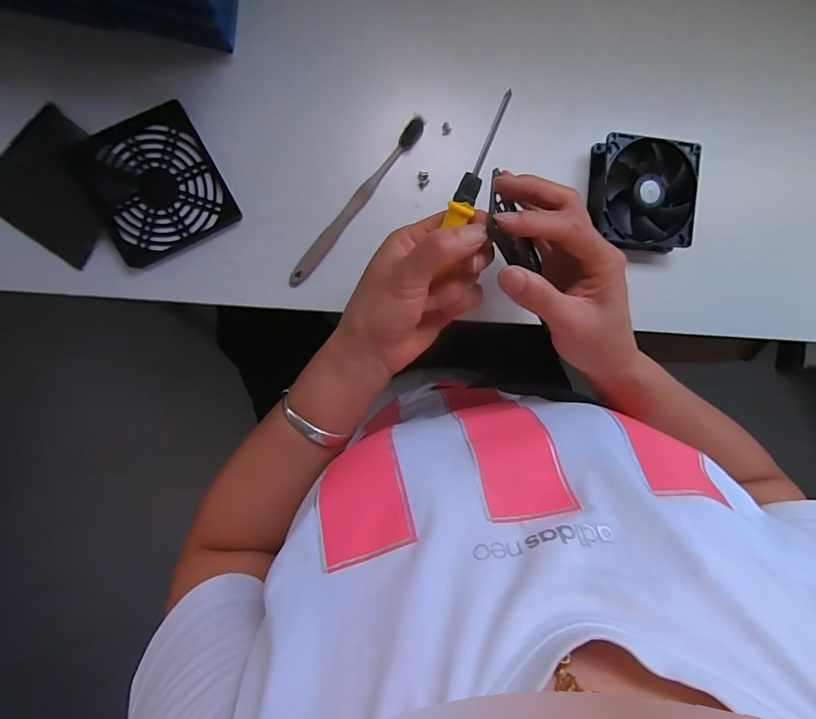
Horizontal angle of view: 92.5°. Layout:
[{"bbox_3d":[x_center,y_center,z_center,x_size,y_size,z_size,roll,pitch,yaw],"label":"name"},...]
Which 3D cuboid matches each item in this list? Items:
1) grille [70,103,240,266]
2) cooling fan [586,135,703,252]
[{"bbox_3d":[-0.198,-0.137,0.307,0.094,0.010,0.098,-28,98,-6],"label":"grille"},{"bbox_3d":[0.214,-0.151,0.359,0.094,0.026,0.092,2,94,-9],"label":"cooling fan"}]

